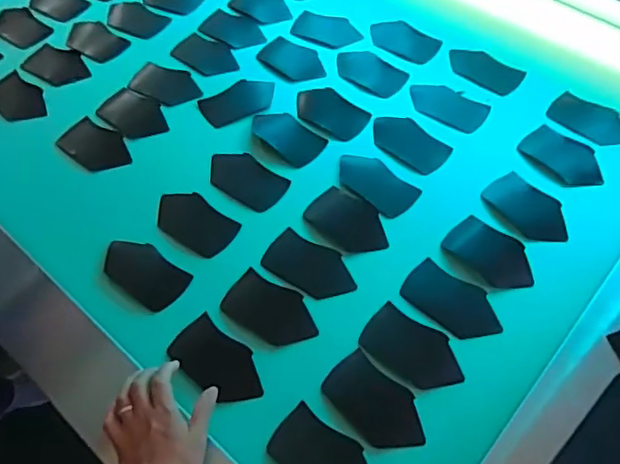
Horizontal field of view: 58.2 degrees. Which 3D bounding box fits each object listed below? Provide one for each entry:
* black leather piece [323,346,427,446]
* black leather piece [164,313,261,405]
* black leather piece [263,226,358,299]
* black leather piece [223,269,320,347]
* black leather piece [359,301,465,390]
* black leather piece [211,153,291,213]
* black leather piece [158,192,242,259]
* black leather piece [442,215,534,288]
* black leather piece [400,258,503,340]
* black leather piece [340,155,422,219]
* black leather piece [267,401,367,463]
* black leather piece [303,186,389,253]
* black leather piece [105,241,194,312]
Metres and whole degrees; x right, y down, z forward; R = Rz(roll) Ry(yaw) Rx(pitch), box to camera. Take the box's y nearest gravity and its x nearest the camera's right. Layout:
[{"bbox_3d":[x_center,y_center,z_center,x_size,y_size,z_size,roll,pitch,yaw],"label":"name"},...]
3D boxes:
[{"bbox_3d":[0.075,0.201,0.652,0.072,0.007,0.128,-38,58,-21],"label":"black leather piece"},{"bbox_3d":[-0.112,0.160,0.681,0.124,0.006,0.068,34,60,22],"label":"black leather piece"},{"bbox_3d":[0.000,0.047,0.759,0.127,0.014,0.067,27,62,18],"label":"black leather piece"},{"bbox_3d":[-0.051,0.100,0.714,0.119,0.025,0.068,28,62,18],"label":"black leather piece"},{"bbox_3d":[0.126,0.146,0.688,0.126,0.007,0.071,31,67,26],"label":"black leather piece"},{"bbox_3d":[-0.098,-0.079,0.839,0.126,0.006,0.071,32,65,17],"label":"black leather piece"},{"bbox_3d":[-0.167,-0.014,0.796,0.127,0.005,0.072,33,64,21],"label":"black leather piece"},{"bbox_3d":[0.245,0.032,0.758,0.070,0.011,0.120,-45,61,-9],"label":"black leather piece"},{"bbox_3d":[0.185,0.091,0.724,0.128,0.004,0.066,35,74,21],"label":"black leather piece"},{"bbox_3d":[0.096,-0.073,0.830,0.127,0.007,0.070,39,65,21],"label":"black leather piece"},{"bbox_3d":[0.016,0.254,0.620,0.123,0.009,0.068,32,70,23],"label":"black leather piece"},{"bbox_3d":[0.055,-0.014,0.791,0.120,0.005,0.081,38,65,23],"label":"black leather piece"},{"bbox_3d":[-0.225,0.052,0.749,0.128,0.004,0.066,34,64,21],"label":"black leather piece"}]

